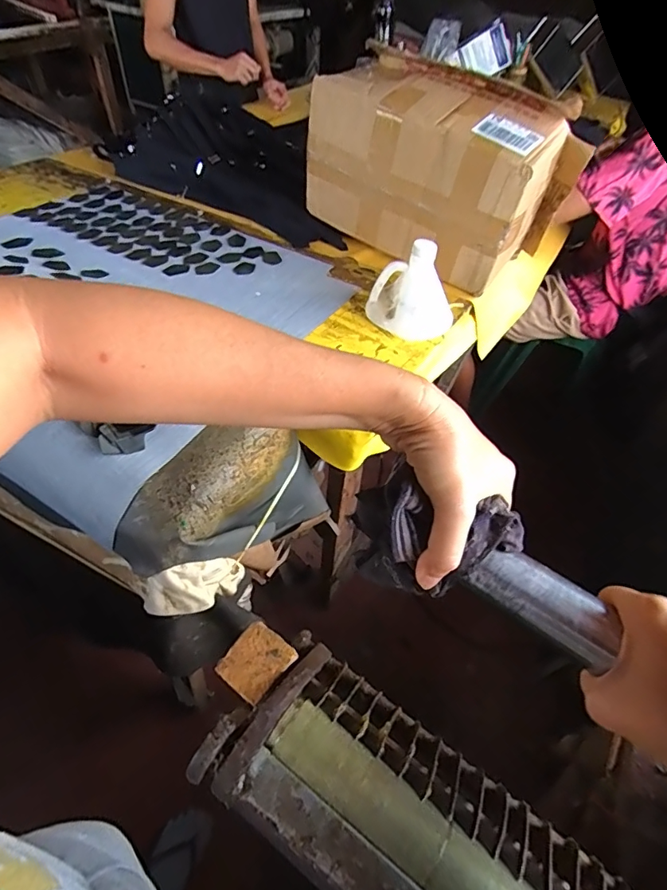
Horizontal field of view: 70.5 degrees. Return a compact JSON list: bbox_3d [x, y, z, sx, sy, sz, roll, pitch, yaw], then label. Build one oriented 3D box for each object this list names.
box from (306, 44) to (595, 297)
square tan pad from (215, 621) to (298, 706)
[{"bbox_3d":[0.208,-0.542,0.944,0.469,0.275,0.232,28,53,18],"label":"box"},{"bbox_3d":[-0.050,0.141,0.308,0.036,0.006,0.040,34,55,21],"label":"square tan pad"}]

